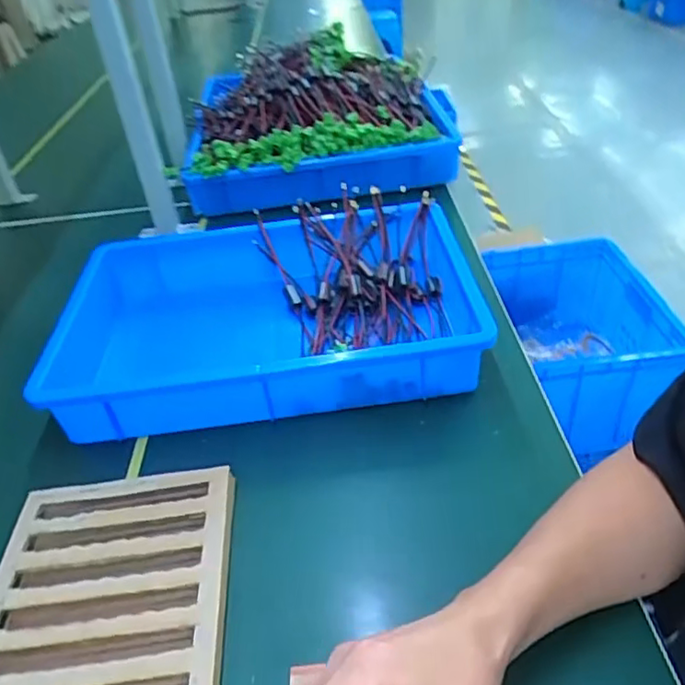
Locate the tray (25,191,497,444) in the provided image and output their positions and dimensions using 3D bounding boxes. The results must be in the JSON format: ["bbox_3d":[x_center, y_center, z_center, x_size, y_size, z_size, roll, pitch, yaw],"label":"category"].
[{"bbox_3d":[-0.077,-0.041,0.664,0.403,0.077,0.277,-7,38,-1],"label":"tray"}]

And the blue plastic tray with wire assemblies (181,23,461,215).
[{"bbox_3d":[-0.039,-0.369,0.992,0.399,0.179,0.333,-5,38,2],"label":"blue plastic tray with wire assemblies"}]

